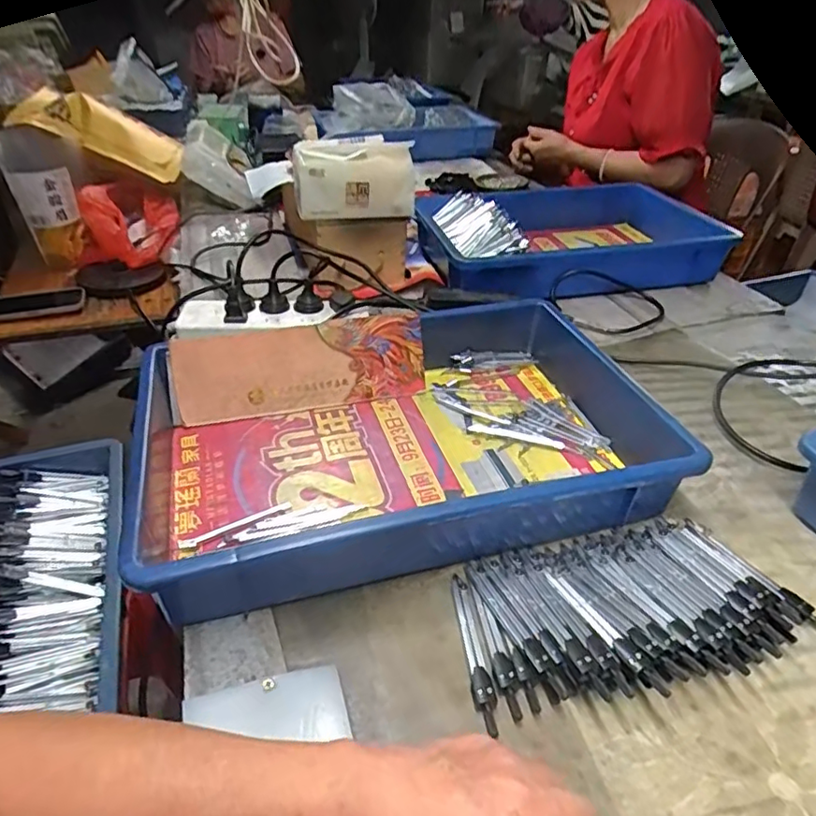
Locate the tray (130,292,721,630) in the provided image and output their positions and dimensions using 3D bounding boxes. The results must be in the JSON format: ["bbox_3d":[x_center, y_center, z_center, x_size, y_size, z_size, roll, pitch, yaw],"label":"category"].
[{"bbox_3d":[-0.007,0.018,0.512,0.426,0.077,0.271,-10,39,-15],"label":"tray"}]

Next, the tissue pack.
[{"bbox_3d":[-0.076,-0.301,0.758,0.152,0.086,0.075,-10,38,-15],"label":"tissue pack"}]

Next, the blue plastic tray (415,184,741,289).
[{"bbox_3d":[0.237,-0.267,0.878,0.415,0.088,0.266,-5,37,-8],"label":"blue plastic tray"}]

